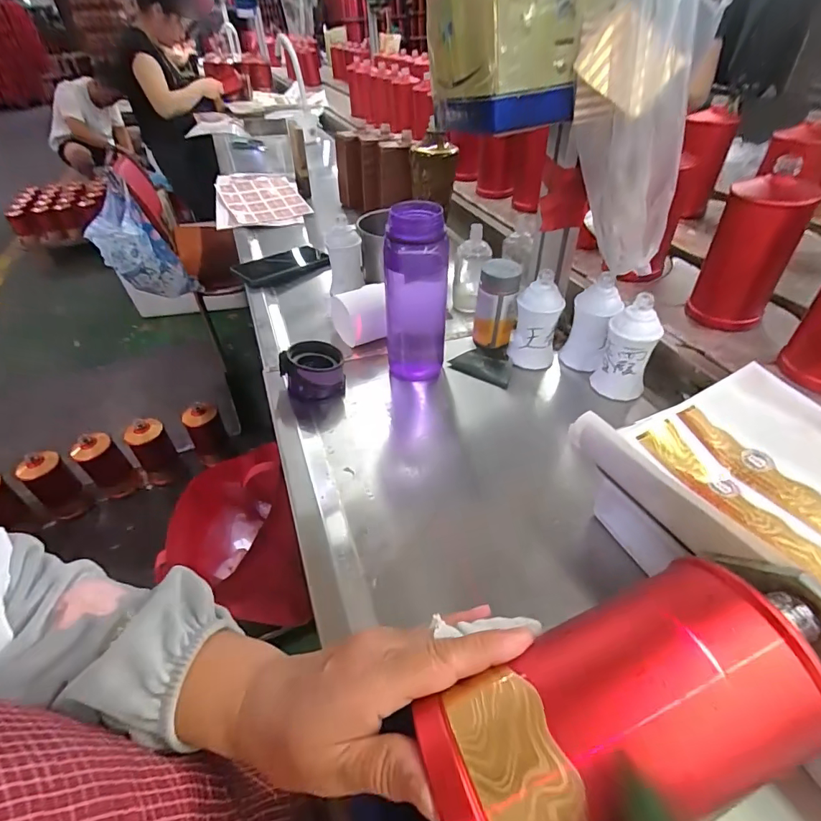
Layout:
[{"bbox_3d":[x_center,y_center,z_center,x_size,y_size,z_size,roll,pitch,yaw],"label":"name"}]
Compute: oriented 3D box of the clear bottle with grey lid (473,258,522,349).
[{"bbox_3d":[0.113,-0.141,0.597,0.055,0.106,0.044,12,44,16],"label":"clear bottle with grey lid"}]

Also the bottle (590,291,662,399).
[{"bbox_3d":[0.248,-0.070,0.517,0.051,0.112,0.047,3,42,6],"label":"bottle"}]

